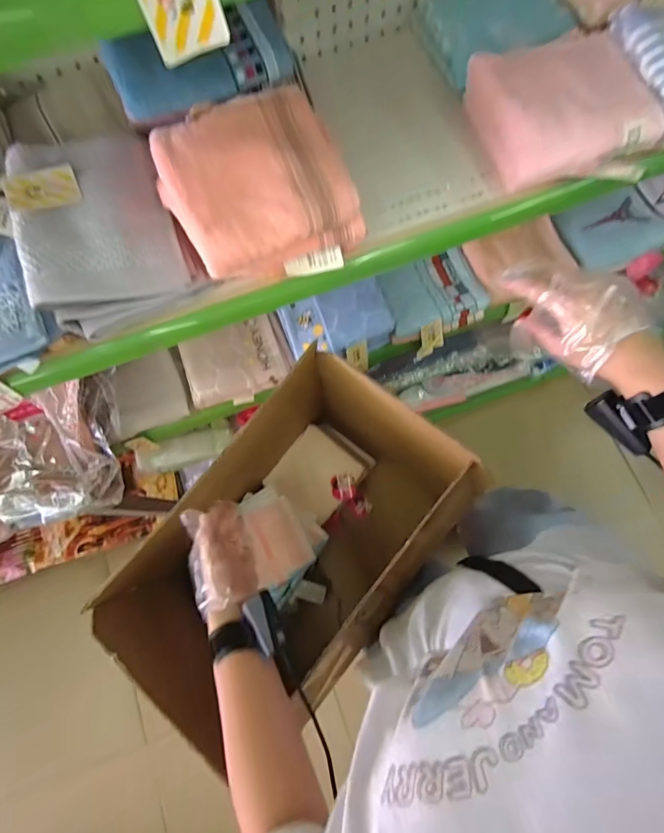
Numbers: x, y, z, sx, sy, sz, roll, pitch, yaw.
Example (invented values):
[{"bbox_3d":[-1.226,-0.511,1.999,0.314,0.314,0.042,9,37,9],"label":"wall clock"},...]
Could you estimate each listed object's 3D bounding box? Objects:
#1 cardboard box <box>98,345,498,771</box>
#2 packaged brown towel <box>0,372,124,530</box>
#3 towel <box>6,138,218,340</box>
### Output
[{"bbox_3d":[-0.046,0.220,0.819,0.335,0.503,0.490,36,80,10],"label":"cardboard box"},{"bbox_3d":[-0.489,0.065,0.716,0.244,0.087,0.223,-16,76,-2],"label":"packaged brown towel"},{"bbox_3d":[-0.260,-0.207,0.470,0.163,0.067,0.204,-26,77,-4],"label":"towel"}]

